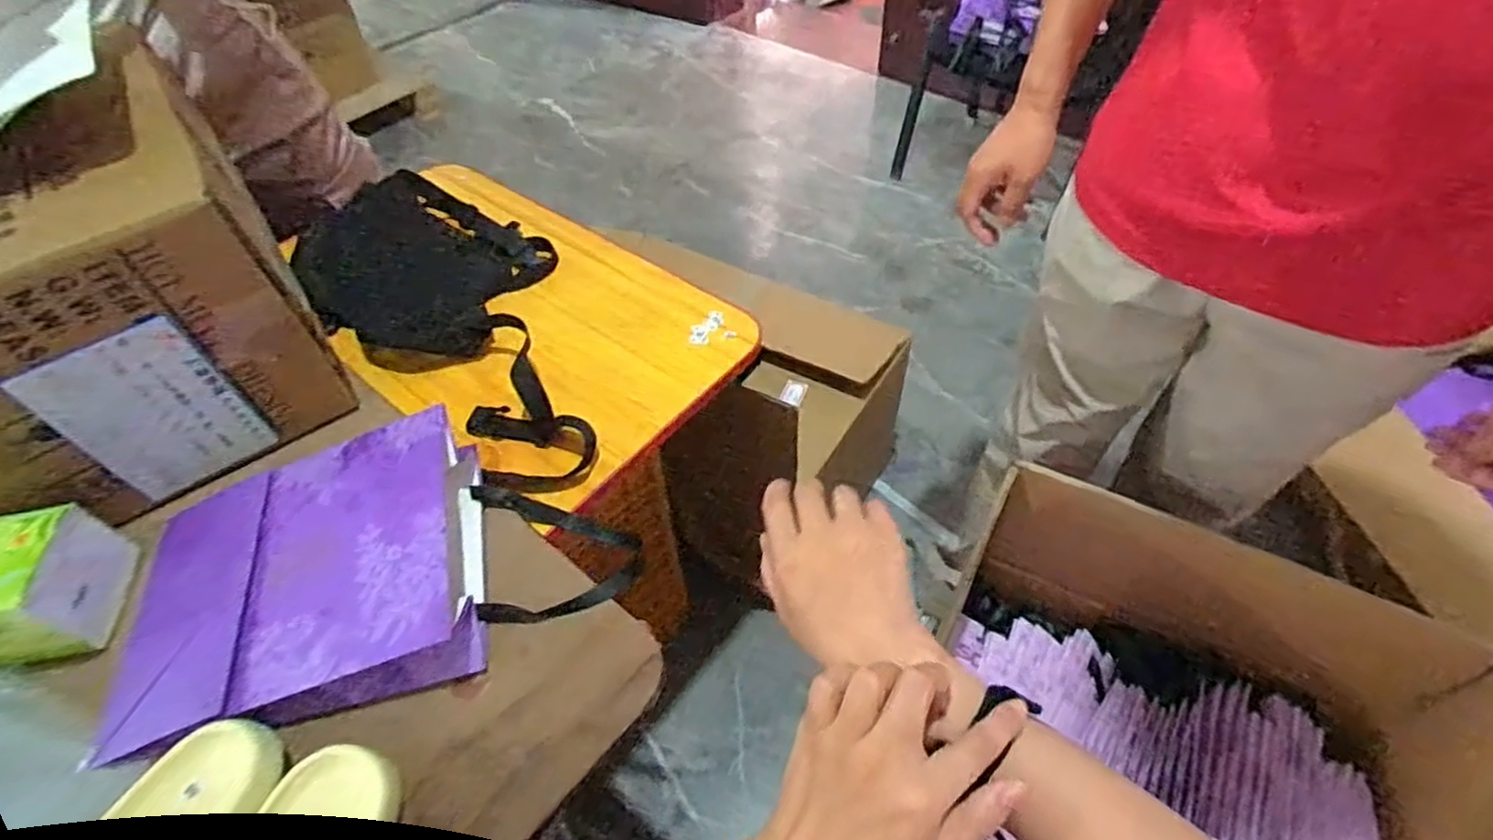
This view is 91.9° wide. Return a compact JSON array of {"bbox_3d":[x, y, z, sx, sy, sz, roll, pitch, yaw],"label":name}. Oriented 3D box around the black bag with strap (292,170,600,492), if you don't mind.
[{"bbox_3d":[-0.284,-0.113,0.794,0.479,0.082,0.242,35,59,27],"label":"black bag with strap"}]

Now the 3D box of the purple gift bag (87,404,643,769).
[{"bbox_3d":[-0.293,0.110,0.577,0.386,0.087,0.213,-13,51,-9],"label":"purple gift bag"}]

